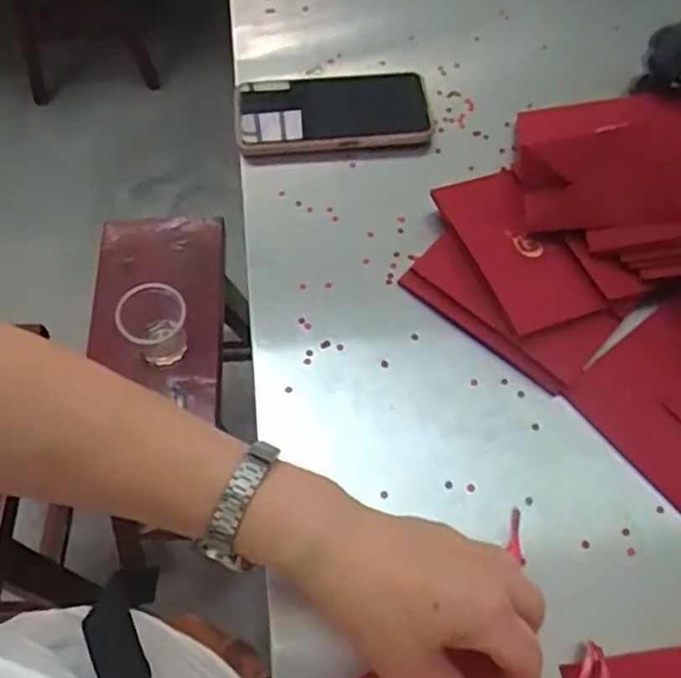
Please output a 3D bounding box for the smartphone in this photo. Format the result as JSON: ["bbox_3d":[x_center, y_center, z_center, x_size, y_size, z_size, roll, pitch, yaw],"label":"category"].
[{"bbox_3d":[-0.006,-0.195,0.574,0.164,0.015,0.090,-1,63,0],"label":"smartphone"}]

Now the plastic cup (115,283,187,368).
[{"bbox_3d":[-0.203,-0.016,0.741,0.071,0.073,0.062,-40,71,-19],"label":"plastic cup"}]

